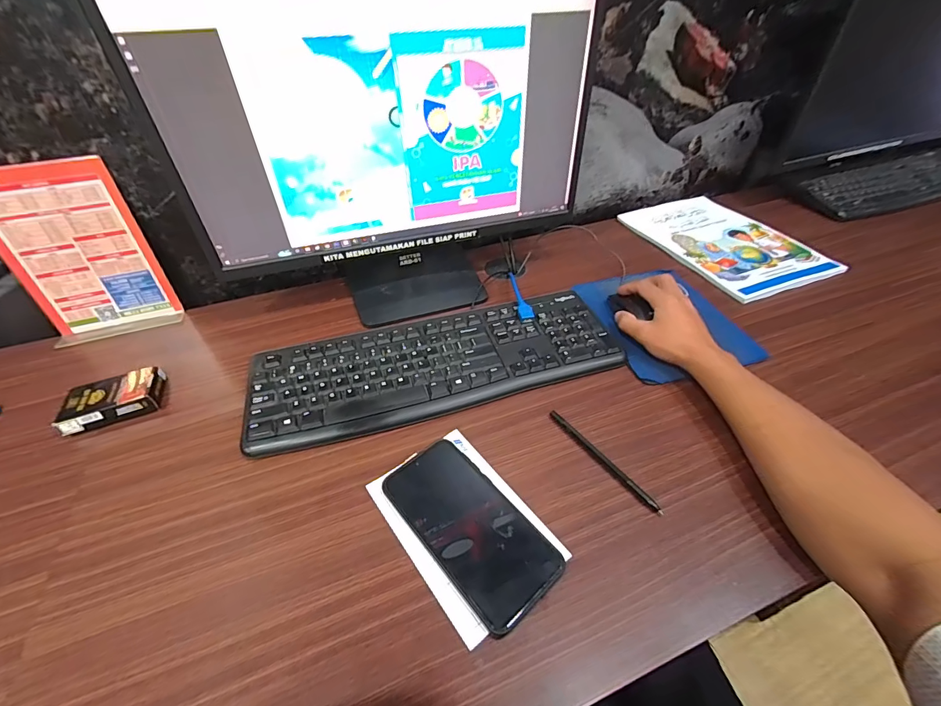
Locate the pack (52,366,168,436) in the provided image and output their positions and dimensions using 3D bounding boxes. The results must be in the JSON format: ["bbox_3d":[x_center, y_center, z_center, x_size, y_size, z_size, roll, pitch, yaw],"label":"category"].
[{"bbox_3d":[-0.402,0.052,0.464,0.091,0.027,0.061,-21,47,-19],"label":"pack"}]

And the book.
[{"bbox_3d":[0.429,-0.203,0.715,0.217,0.011,0.308,-16,46,-15],"label":"book"}]

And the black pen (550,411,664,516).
[{"bbox_3d":[0.129,0.103,0.404,0.008,0.006,0.137,-27,50,-25],"label":"black pen"}]

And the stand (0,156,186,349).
[{"bbox_3d":[-0.495,-0.120,0.519,0.152,0.206,0.049,-15,45,-13],"label":"stand"}]

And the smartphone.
[{"bbox_3d":[-0.002,0.149,0.358,0.080,0.015,0.160,-31,51,-27],"label":"smartphone"}]

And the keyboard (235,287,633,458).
[{"bbox_3d":[-0.040,0.010,0.498,0.426,0.021,0.150,-14,45,-13],"label":"keyboard"}]

